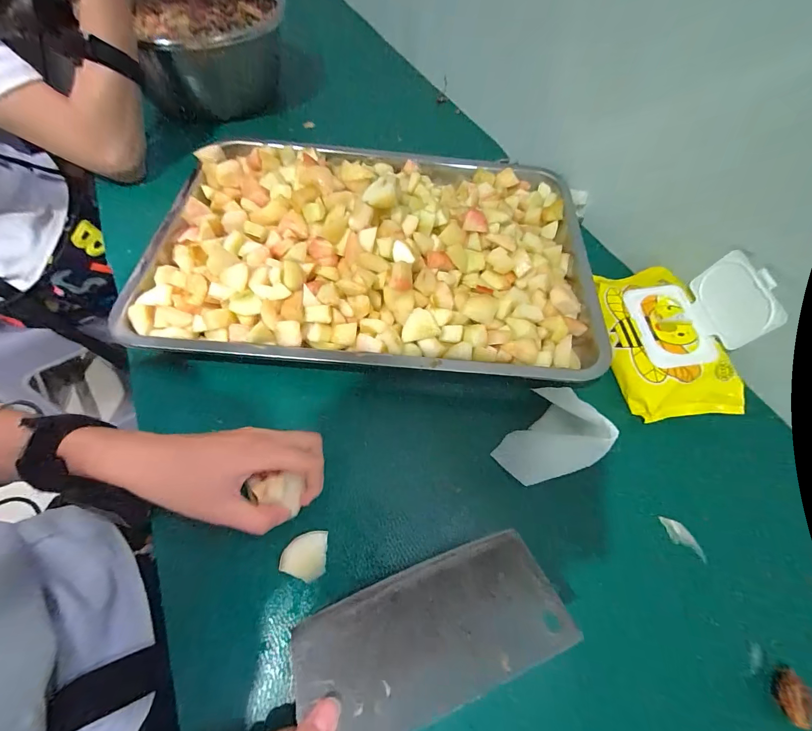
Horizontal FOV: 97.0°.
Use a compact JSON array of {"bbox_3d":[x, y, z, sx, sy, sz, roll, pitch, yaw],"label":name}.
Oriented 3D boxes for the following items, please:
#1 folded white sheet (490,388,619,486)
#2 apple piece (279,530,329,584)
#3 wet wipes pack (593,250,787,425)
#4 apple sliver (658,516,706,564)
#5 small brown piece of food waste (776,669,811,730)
[{"bbox_3d":[0.139,0.065,0.338,0.101,0.045,0.076,-31,67,-19],"label":"folded white sheet"},{"bbox_3d":[-0.083,0.155,0.294,0.034,0.023,0.035,4,60,-2],"label":"apple piece"},{"bbox_3d":[0.276,-0.046,0.361,0.105,0.097,0.174,1,60,-3],"label":"wet wipes pack"},{"bbox_3d":[0.244,0.151,0.317,0.042,0.007,0.016,39,65,17],"label":"apple sliver"},{"bbox_3d":[0.277,0.236,0.255,0.015,0.013,0.031,14,60,4],"label":"small brown piece of food waste"}]

